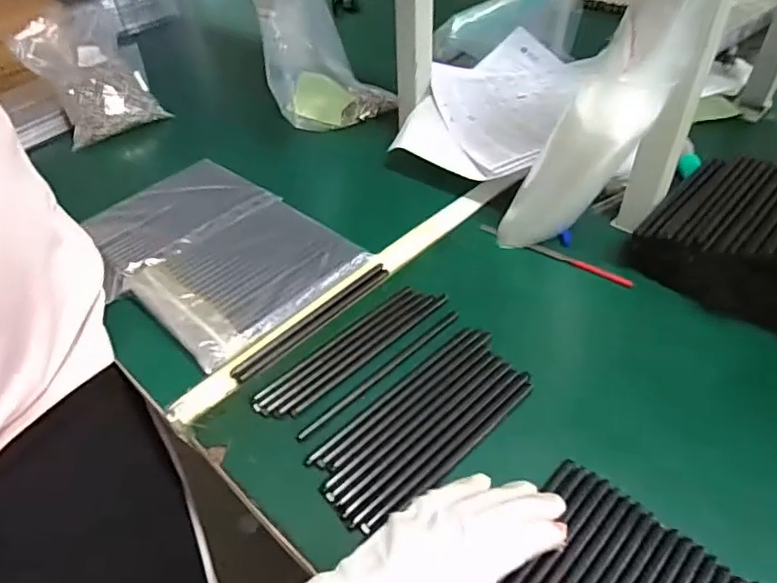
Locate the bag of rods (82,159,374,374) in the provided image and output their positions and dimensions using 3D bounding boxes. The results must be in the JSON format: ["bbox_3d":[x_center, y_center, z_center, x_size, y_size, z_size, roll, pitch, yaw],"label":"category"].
[{"bbox_3d":[-0.186,-0.052,0.576,0.293,0.019,0.188,31,54,31],"label":"bag of rods"}]

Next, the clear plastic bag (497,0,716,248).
[{"bbox_3d":[0.190,-0.137,0.477,0.096,0.285,0.106,22,45,-5],"label":"clear plastic bag"}]

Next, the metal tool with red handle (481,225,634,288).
[{"bbox_3d":[0.159,-0.037,0.553,0.151,0.006,0.008,25,51,27],"label":"metal tool with red handle"}]

